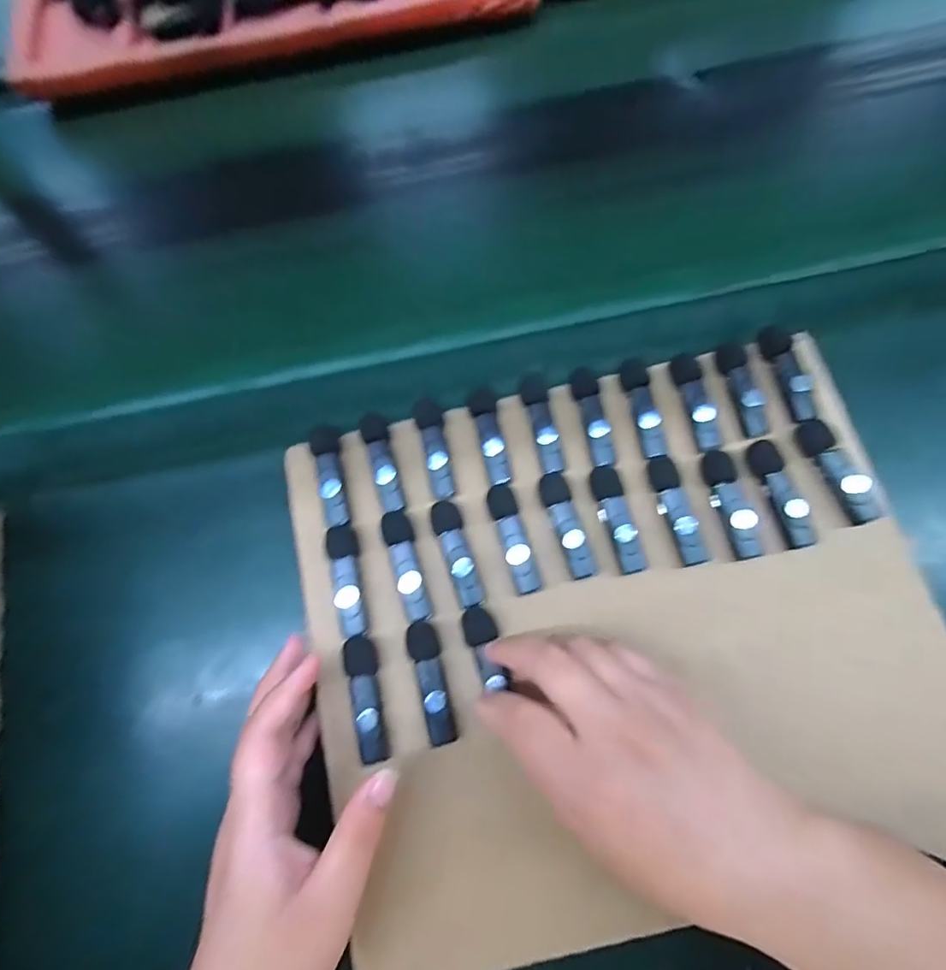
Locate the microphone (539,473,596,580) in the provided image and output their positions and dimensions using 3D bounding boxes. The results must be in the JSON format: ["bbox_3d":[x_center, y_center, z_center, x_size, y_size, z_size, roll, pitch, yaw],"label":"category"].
[{"bbox_3d":[0.055,0.024,0.298,0.017,0.013,0.062,-14,71,-3],"label":"microphone"}]

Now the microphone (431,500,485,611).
[{"bbox_3d":[-0.009,0.039,0.295,0.017,0.009,0.063,-17,72,-4],"label":"microphone"}]

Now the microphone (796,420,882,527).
[{"bbox_3d":[0.213,-0.009,0.296,0.016,0.017,0.065,-23,72,-6],"label":"microphone"}]

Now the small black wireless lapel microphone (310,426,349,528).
[{"bbox_3d":[-0.087,-0.006,0.311,0.017,0.011,0.063,-12,71,-2],"label":"small black wireless lapel microphone"}]

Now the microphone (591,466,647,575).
[{"bbox_3d":[0.085,0.020,0.297,0.018,0.011,0.063,-13,71,-3],"label":"microphone"}]

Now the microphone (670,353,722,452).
[{"bbox_3d":[0.138,-0.052,0.313,0.015,0.012,0.062,-12,71,-2],"label":"microphone"}]

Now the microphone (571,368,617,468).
[{"bbox_3d":[0.076,-0.042,0.313,0.016,0.012,0.061,-14,71,-3],"label":"microphone"}]

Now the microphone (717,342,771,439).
[{"bbox_3d":[0.168,-0.061,0.314,0.017,0.010,0.062,-9,71,-1],"label":"microphone"}]

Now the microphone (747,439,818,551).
[{"bbox_3d":[0.178,0.005,0.295,0.018,0.014,0.064,-12,71,-2],"label":"microphone"}]

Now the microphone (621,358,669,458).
[{"bbox_3d":[0.106,-0.049,0.312,0.016,0.015,0.065,-7,71,-1],"label":"microphone"}]

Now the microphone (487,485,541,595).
[{"bbox_3d":[0.023,0.031,0.296,0.017,0.015,0.064,-13,71,-2],"label":"microphone"}]

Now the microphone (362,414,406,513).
[{"bbox_3d":[-0.056,-0.016,0.314,0.015,0.012,0.067,-14,71,-3],"label":"microphone"}]

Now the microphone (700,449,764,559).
[{"bbox_3d":[0.150,0.009,0.291,0.019,0.014,0.065,-9,71,-1],"label":"microphone"}]

